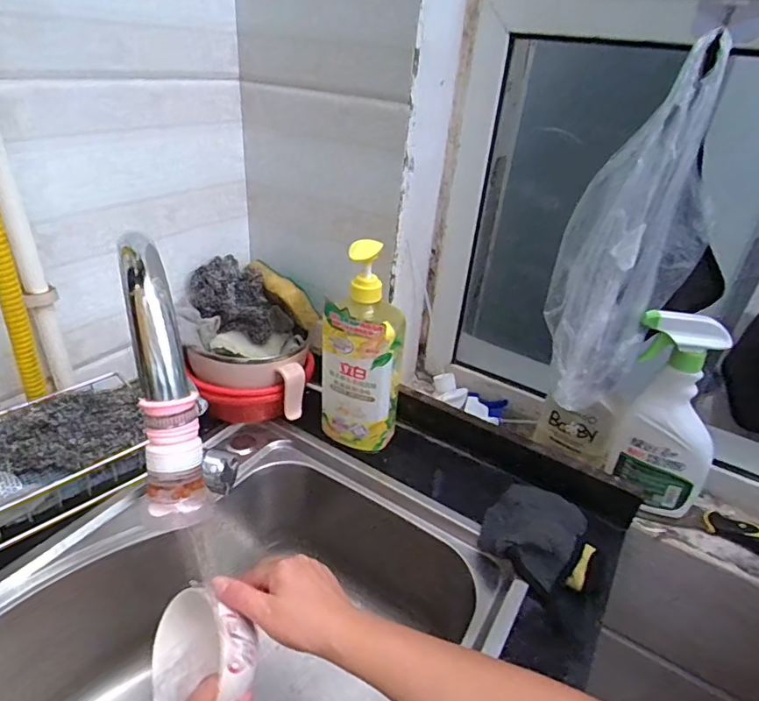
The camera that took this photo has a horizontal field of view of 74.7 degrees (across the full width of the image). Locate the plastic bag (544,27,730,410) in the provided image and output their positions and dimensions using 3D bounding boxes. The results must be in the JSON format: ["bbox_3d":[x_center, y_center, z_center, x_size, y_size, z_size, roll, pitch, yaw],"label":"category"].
[{"bbox_3d":[0.247,-0.100,0.499,0.128,0.316,0.111,22,36,24],"label":"plastic bag"}]

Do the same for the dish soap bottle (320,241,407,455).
[{"bbox_3d":[-0.020,0.003,0.600,0.096,0.258,0.054,12,33,10],"label":"dish soap bottle"}]

